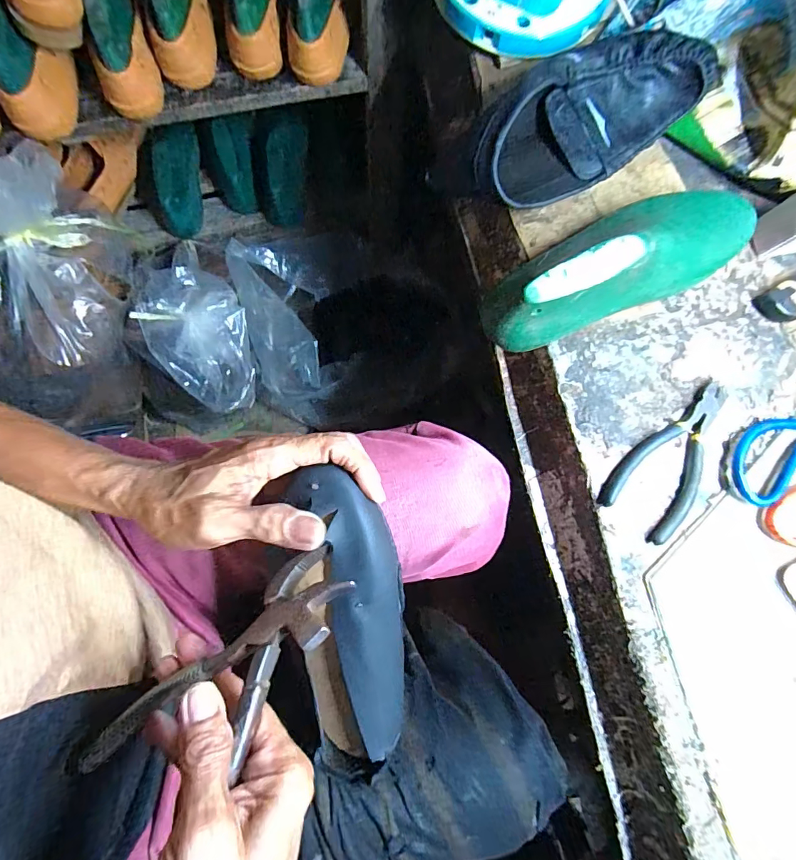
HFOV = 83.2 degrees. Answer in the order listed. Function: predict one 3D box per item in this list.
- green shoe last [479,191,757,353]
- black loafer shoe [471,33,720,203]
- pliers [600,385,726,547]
[{"bbox_3d":[0.189,-0.145,0.367,0.252,0.086,0.088,-30,82,-6],"label":"green shoe last"},{"bbox_3d":[0.165,-0.282,0.410,0.222,0.064,0.094,-33,82,-6],"label":"black loafer shoe"},{"bbox_3d":[0.237,0.020,0.385,0.065,0.014,0.148,38,82,6],"label":"pliers"}]

